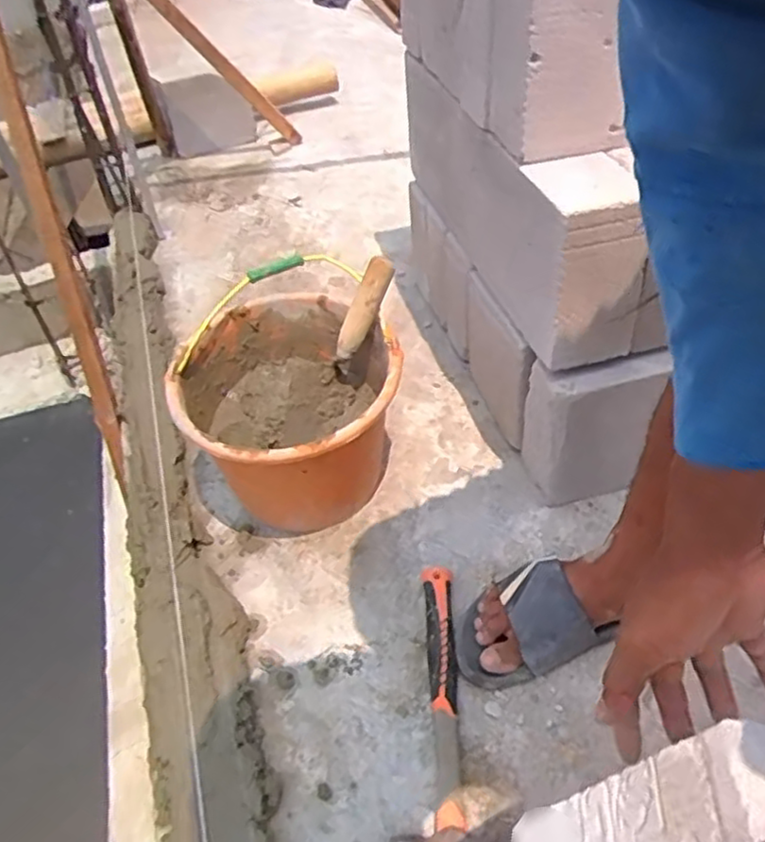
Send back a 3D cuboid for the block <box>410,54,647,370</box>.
[{"bbox_3d":[0.160,-0.322,0.959,0.103,0.200,0.573,-14,43,-7],"label":"block"}]

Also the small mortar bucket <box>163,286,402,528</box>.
[{"bbox_3d":[-0.118,0.005,0.957,0.268,0.226,0.291,-4,43,4],"label":"small mortar bucket"}]

